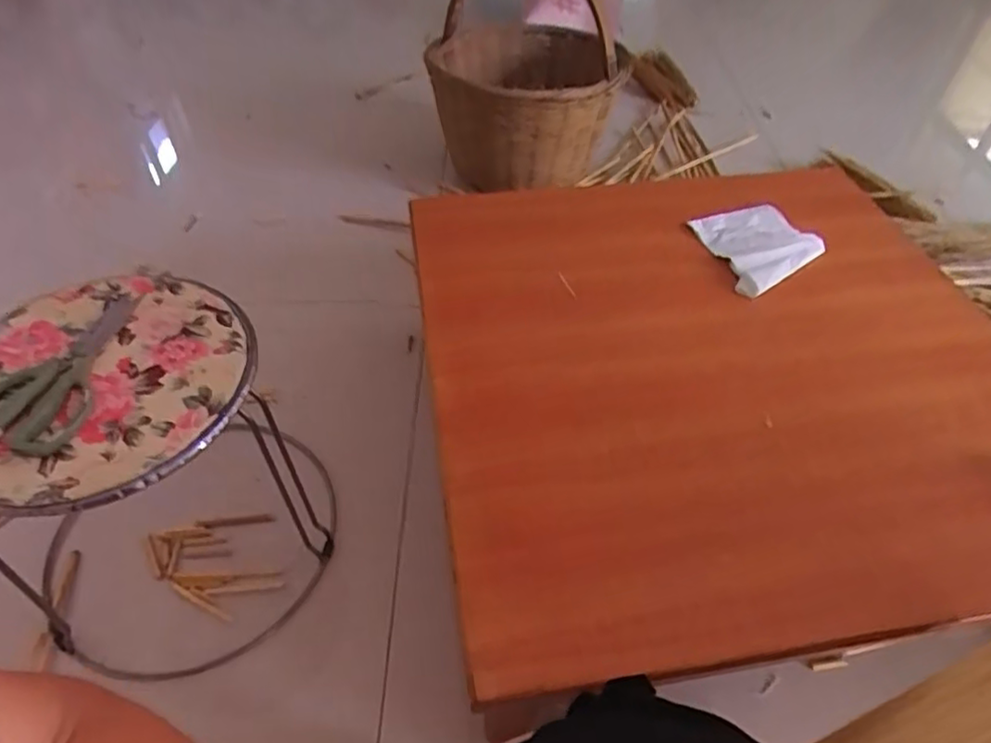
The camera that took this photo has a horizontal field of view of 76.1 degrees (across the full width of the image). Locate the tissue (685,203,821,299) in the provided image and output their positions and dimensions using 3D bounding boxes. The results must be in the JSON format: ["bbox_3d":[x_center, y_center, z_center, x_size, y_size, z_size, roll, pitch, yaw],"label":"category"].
[{"bbox_3d":[0.361,-0.177,0.881,0.166,0.017,0.158,-21,51,-20],"label":"tissue"}]

